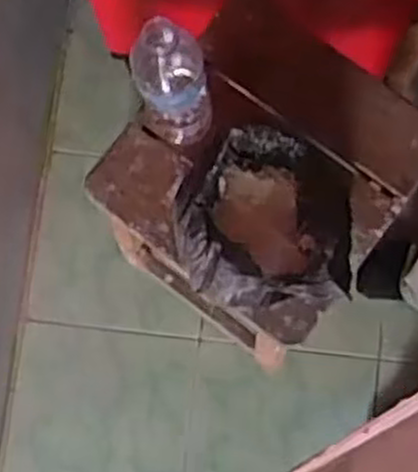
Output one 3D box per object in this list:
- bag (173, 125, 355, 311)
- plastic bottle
[{"bbox_3d":[0.053,-0.013,0.779,0.178,0.133,0.180,6,80,2],"label":"bag"},{"bbox_3d":[-0.034,-0.139,0.795,0.071,0.186,0.069,-14,80,-2],"label":"plastic bottle"}]

